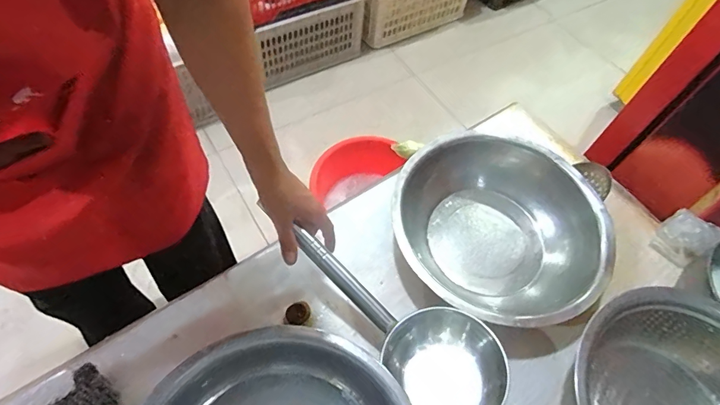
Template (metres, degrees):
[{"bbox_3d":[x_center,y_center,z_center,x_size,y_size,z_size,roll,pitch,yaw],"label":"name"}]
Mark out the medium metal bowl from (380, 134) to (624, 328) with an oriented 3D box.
[{"bbox_3d":[0.202,0.043,0.645,0.304,0.090,0.289,2,58,-4],"label":"medium metal bowl"}]

